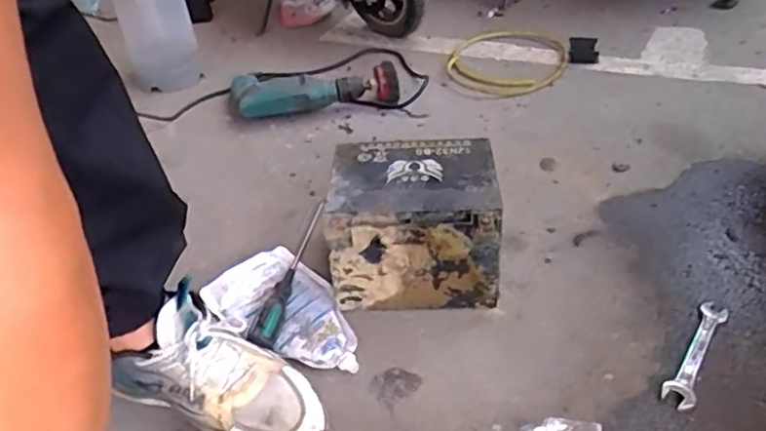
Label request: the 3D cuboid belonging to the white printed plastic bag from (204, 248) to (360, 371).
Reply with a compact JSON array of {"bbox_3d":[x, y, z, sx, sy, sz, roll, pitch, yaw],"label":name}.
[{"bbox_3d":[-0.099,0.105,0.669,0.115,0.026,0.199,-33,42,-30],"label":"white printed plastic bag"}]

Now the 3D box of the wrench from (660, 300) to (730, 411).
[{"bbox_3d":[0.287,0.124,0.564,0.026,0.010,0.128,19,44,33],"label":"wrench"}]

